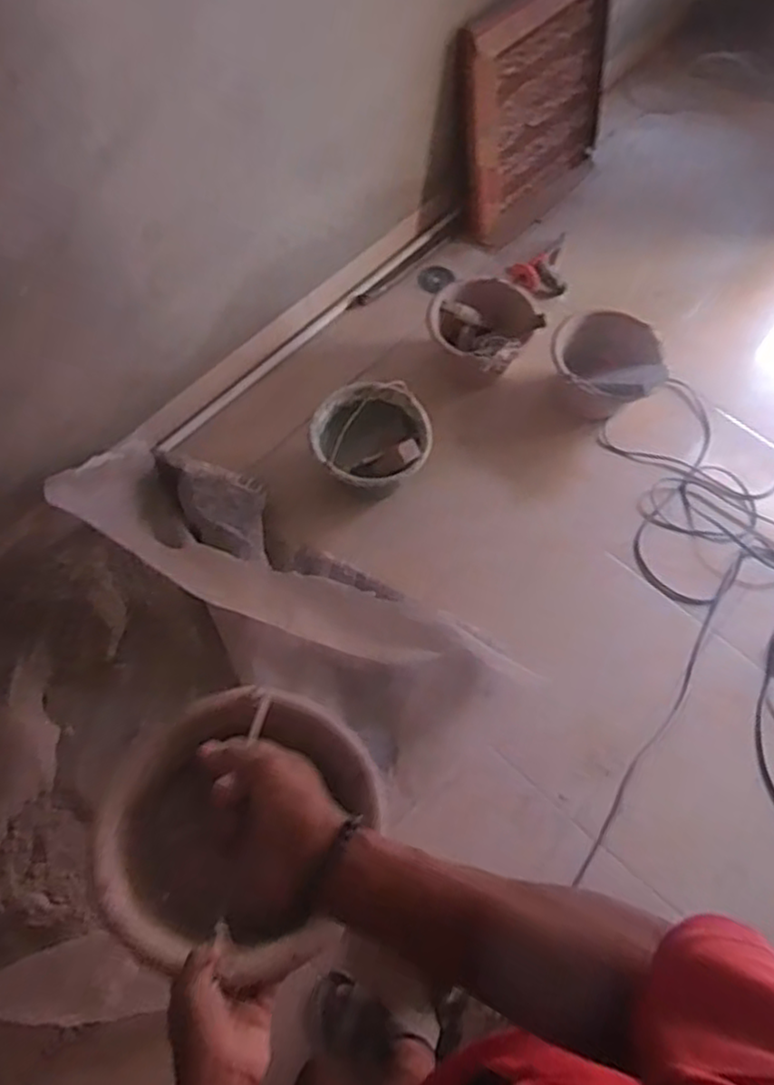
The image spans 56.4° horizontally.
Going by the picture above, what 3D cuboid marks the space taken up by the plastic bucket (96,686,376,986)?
[{"bbox_3d":[-0.142,0.277,0.689,0.213,0.150,0.219,0,65,-1],"label":"plastic bucket"}]

